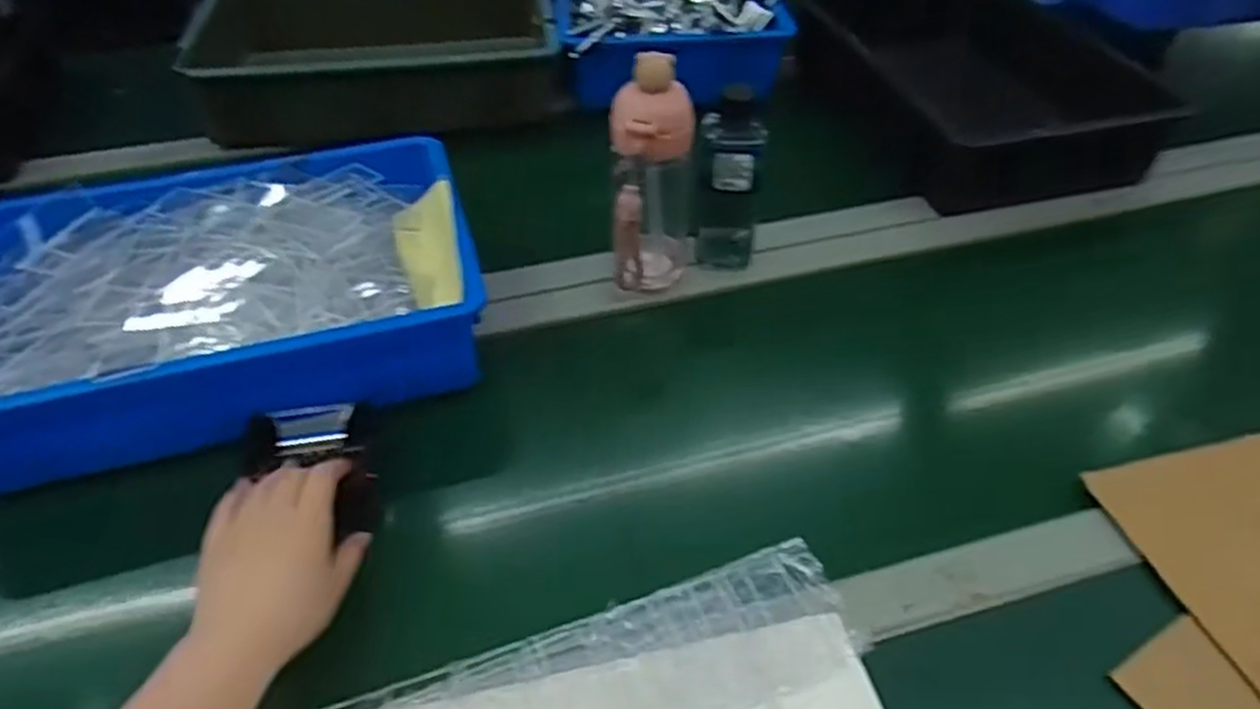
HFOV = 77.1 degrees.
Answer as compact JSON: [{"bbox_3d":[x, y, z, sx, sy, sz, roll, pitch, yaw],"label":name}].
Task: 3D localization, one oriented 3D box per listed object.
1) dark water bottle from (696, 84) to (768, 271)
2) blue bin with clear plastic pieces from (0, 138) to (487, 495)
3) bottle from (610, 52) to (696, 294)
[{"bbox_3d":[0.087,-0.147,0.694,0.055,0.164,0.047,2,45,3],"label":"dark water bottle"},{"bbox_3d":[-0.346,-0.052,0.649,0.421,0.088,0.305,-14,46,-12],"label":"blue bin with clear plastic pieces"},{"bbox_3d":[0.019,-0.135,0.639,0.063,0.196,0.059,1,45,2],"label":"bottle"}]

